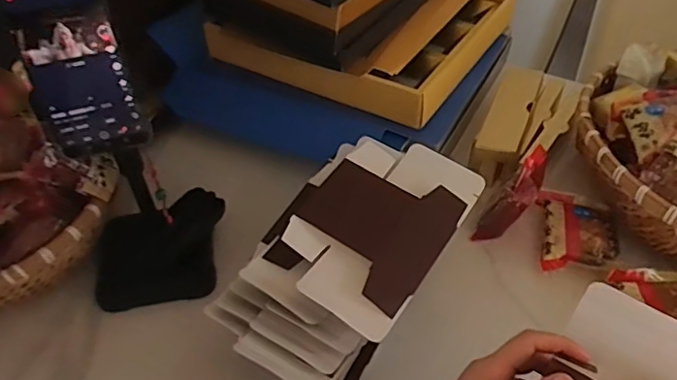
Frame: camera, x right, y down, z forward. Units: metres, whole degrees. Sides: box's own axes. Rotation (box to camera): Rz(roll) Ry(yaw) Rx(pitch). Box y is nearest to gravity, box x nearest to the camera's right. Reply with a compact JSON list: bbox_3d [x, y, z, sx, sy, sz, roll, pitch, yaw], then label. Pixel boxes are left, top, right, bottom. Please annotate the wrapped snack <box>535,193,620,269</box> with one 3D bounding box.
[{"bbox_3d":[0.265,0.044,0.620,0.077,0.018,0.103,6,45,7],"label":"wrapped snack"}]

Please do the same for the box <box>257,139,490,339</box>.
[{"bbox_3d":[0.033,0.026,0.524,0.140,0.021,0.193,32,62,16],"label":"box"}]

